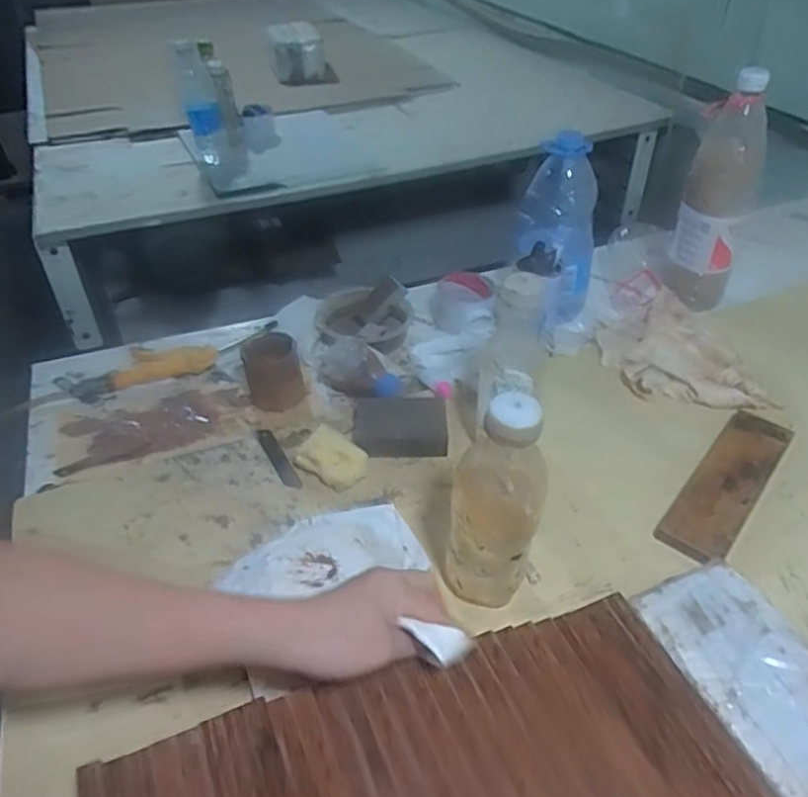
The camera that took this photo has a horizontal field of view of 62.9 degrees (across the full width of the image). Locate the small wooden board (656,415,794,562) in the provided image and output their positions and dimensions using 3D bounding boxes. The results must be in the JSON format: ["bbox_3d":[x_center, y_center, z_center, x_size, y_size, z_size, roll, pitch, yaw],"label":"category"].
[{"bbox_3d":[0.323,0.083,0.661,0.061,0.010,0.213,29,50,29],"label":"small wooden board"}]

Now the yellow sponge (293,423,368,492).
[{"bbox_3d":[-0.074,0.061,0.680,0.070,0.034,0.042,27,49,28],"label":"yellow sponge"}]

